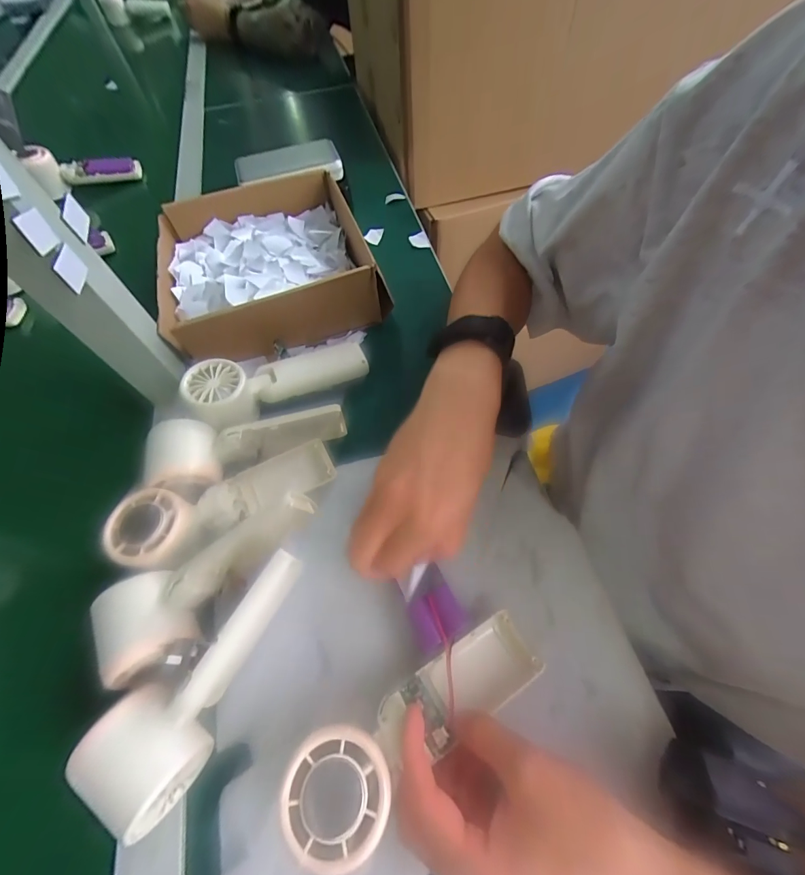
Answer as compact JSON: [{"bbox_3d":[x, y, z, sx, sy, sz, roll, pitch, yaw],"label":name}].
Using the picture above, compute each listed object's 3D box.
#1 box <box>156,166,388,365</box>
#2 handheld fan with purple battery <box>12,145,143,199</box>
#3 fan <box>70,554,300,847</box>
[{"bbox_3d":[-0.149,-0.197,0.427,0.222,0.064,0.225,-17,64,-7],"label":"box"},{"bbox_3d":[-0.499,-0.422,0.590,0.153,0.054,0.034,-10,63,-4],"label":"handheld fan with purple battery"},{"bbox_3d":[-0.126,0.146,0.246,0.055,0.044,0.157,25,66,14],"label":"fan"}]

